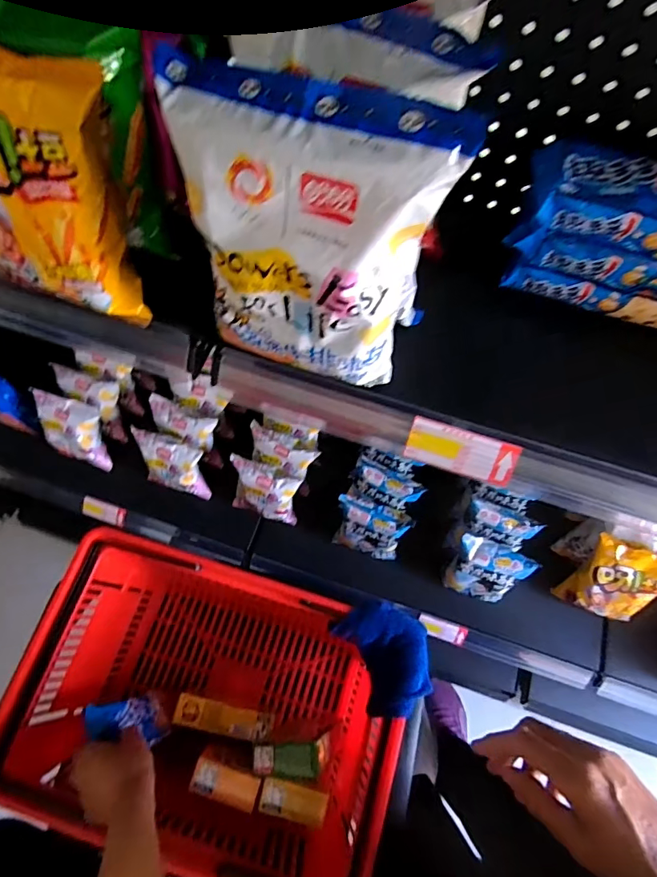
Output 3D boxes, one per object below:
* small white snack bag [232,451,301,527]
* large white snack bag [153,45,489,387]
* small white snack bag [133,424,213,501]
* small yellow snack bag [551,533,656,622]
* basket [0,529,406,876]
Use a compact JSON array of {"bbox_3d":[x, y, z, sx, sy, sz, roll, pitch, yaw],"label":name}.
[{"bbox_3d":[-0.123,0.108,0.907,0.136,0.159,0.049,16,45,3],"label":"small white snack bag"},{"bbox_3d":[-0.019,-0.124,0.318,0.169,0.187,0.067,21,68,6],"label":"large white snack bag"},{"bbox_3d":[-0.305,0.053,0.923,0.144,0.132,0.070,19,67,6],"label":"small white snack bag"},{"bbox_3d":[0.519,0.257,0.846,0.141,0.181,0.060,22,34,10],"label":"small yellow snack bag"},{"bbox_3d":[-0.159,0.378,0.703,0.477,0.259,0.321,16,67,4],"label":"basket"}]

